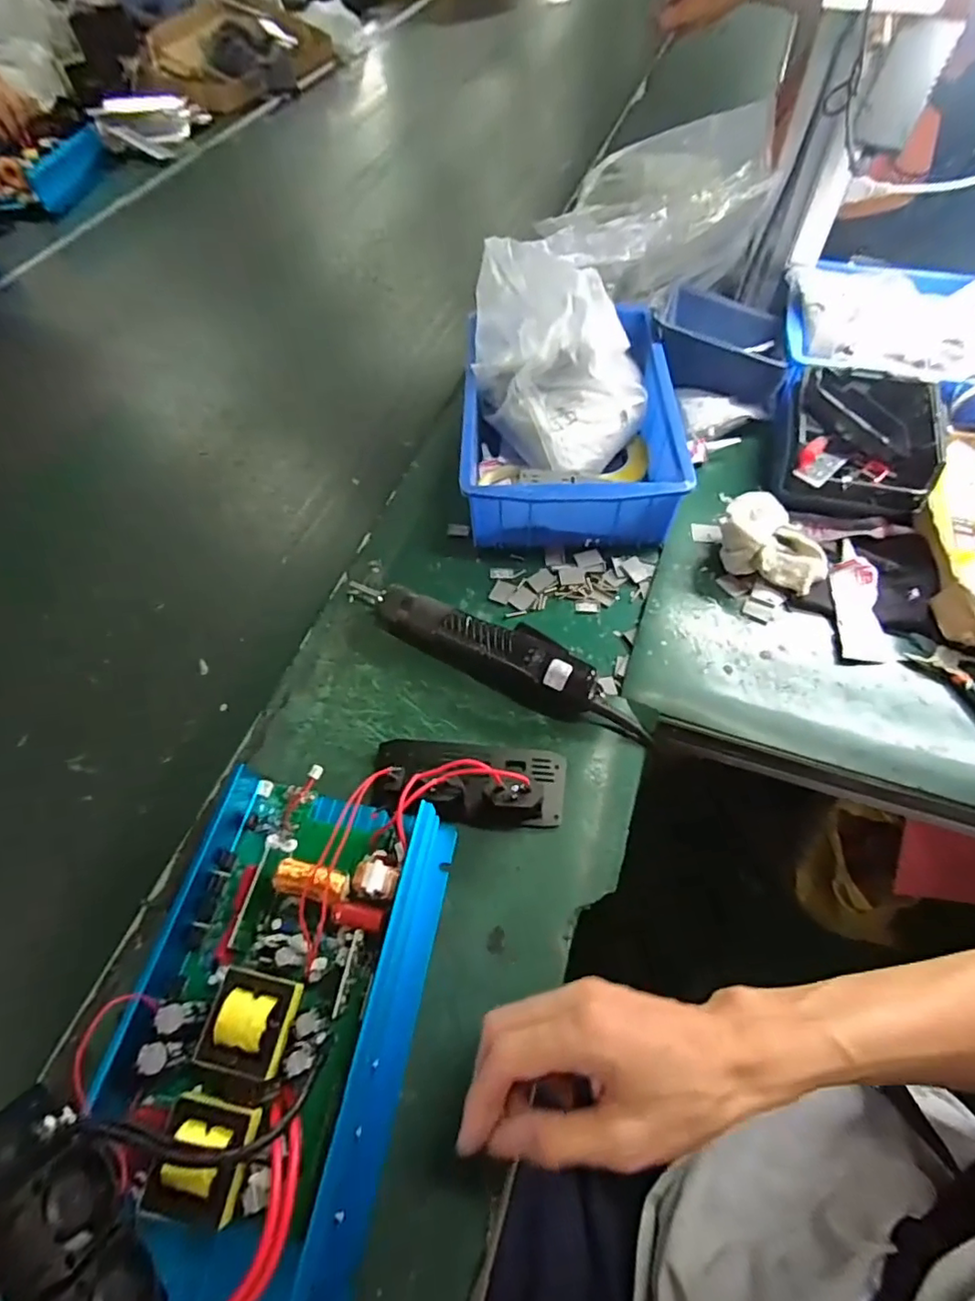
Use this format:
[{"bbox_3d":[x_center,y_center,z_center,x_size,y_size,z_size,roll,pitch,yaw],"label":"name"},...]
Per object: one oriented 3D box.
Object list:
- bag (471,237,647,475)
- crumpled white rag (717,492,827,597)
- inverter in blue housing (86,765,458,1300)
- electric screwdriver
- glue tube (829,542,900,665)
[{"bbox_3d":[0.067,-0.282,0.541,0.127,0.131,0.170,-29,61,-15],"label":"bag"},{"bbox_3d":[0.253,-0.093,0.505,0.097,0.049,0.064,38,67,23],"label":"crumpled white rag"},{"bbox_3d":[-0.125,0.205,0.337,0.162,0.063,0.255,8,58,8],"label":"inverter in blue housing"},{"bbox_3d":[0.001,-0.003,0.482,0.306,0.037,0.056,26,62,18],"label":"electric screwdriver"},{"bbox_3d":[0.324,-0.048,0.492,0.042,0.016,0.115,4,58,5],"label":"glue tube"}]

